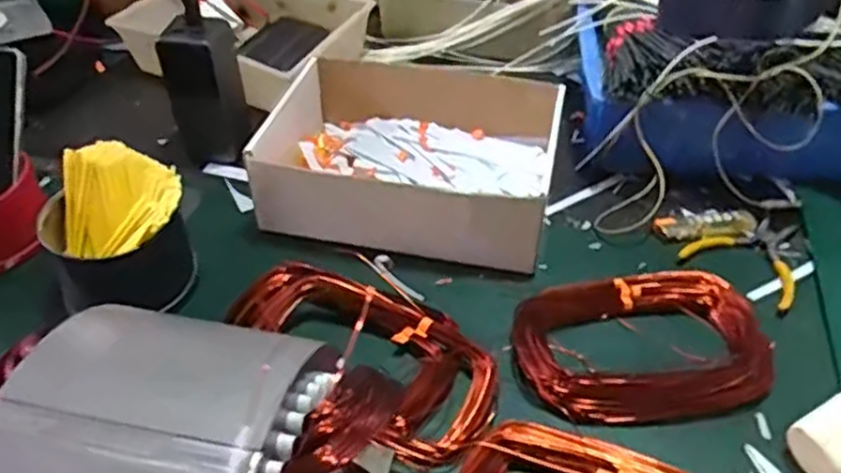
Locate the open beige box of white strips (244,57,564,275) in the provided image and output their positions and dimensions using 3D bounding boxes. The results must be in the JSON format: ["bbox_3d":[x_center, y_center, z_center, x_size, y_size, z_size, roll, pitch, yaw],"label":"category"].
[{"bbox_3d":[-0.014,-0.074,0.643,0.243,0.063,0.184,7,45,8],"label":"open beige box of white strips"}]

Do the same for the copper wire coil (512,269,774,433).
[{"bbox_3d":[0.154,0.073,0.521,0.165,0.032,0.128,-5,44,-5],"label":"copper wire coil"}]

